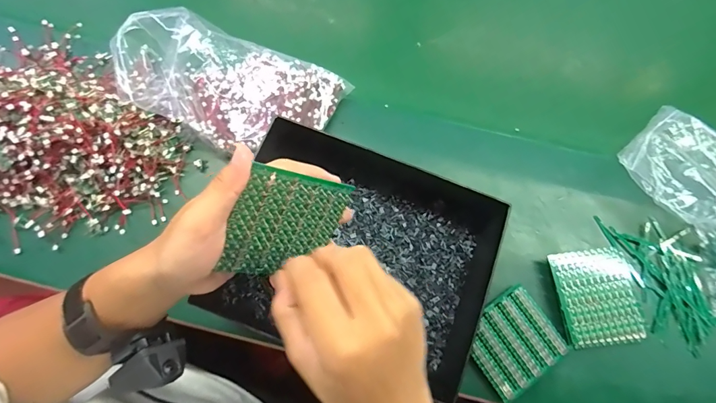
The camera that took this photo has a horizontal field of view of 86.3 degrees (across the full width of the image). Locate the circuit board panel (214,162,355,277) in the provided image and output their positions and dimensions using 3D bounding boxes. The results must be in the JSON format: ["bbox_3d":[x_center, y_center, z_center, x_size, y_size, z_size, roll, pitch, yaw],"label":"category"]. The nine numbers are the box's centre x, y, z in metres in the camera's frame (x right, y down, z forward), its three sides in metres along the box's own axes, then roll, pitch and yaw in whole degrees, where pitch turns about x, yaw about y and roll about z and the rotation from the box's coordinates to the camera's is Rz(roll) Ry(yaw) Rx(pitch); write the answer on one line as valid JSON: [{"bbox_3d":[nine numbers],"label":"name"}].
[{"bbox_3d":[-0.051,0.019,0.278,0.004,0.085,0.080,39,110,44],"label":"circuit board panel"}]

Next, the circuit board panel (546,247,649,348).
[{"bbox_3d":[0.258,0.100,0.406,0.095,0.018,0.095,-5,72,-3],"label":"circuit board panel"}]

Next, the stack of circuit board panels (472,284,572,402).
[{"bbox_3d":[0.157,0.143,0.392,0.086,0.014,0.080,-32,76,-11],"label":"stack of circuit board panels"}]

